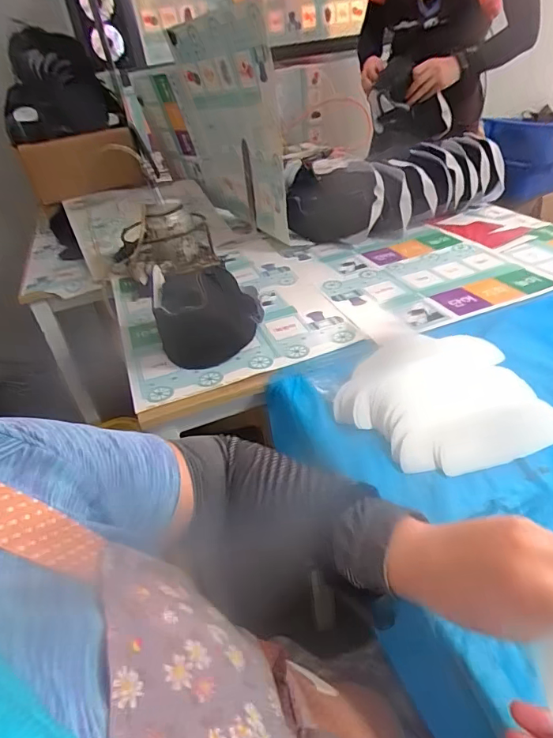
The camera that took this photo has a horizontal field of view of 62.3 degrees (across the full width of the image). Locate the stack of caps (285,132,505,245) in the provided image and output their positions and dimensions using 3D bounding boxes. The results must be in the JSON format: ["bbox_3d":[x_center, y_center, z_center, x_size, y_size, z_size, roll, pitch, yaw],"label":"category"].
[{"bbox_3d":[0.306,-0.421,1.109,0.547,0.179,0.148,-22,38,-18],"label":"stack of caps"}]

